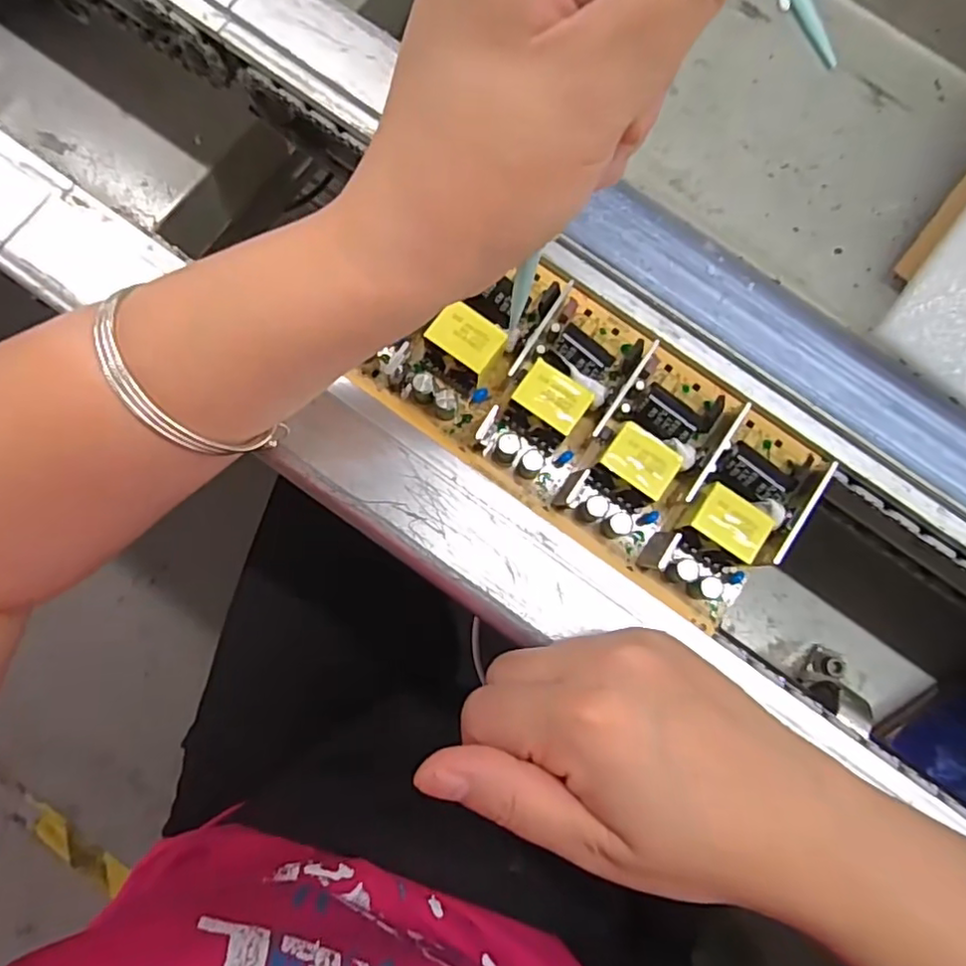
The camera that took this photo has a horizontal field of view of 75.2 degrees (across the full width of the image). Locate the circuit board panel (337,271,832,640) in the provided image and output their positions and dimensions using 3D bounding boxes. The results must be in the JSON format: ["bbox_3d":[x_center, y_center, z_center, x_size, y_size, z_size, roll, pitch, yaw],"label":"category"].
[{"bbox_3d":[0.053,-0.027,0.266,0.178,0.025,0.095,35,81,3],"label":"circuit board panel"}]

